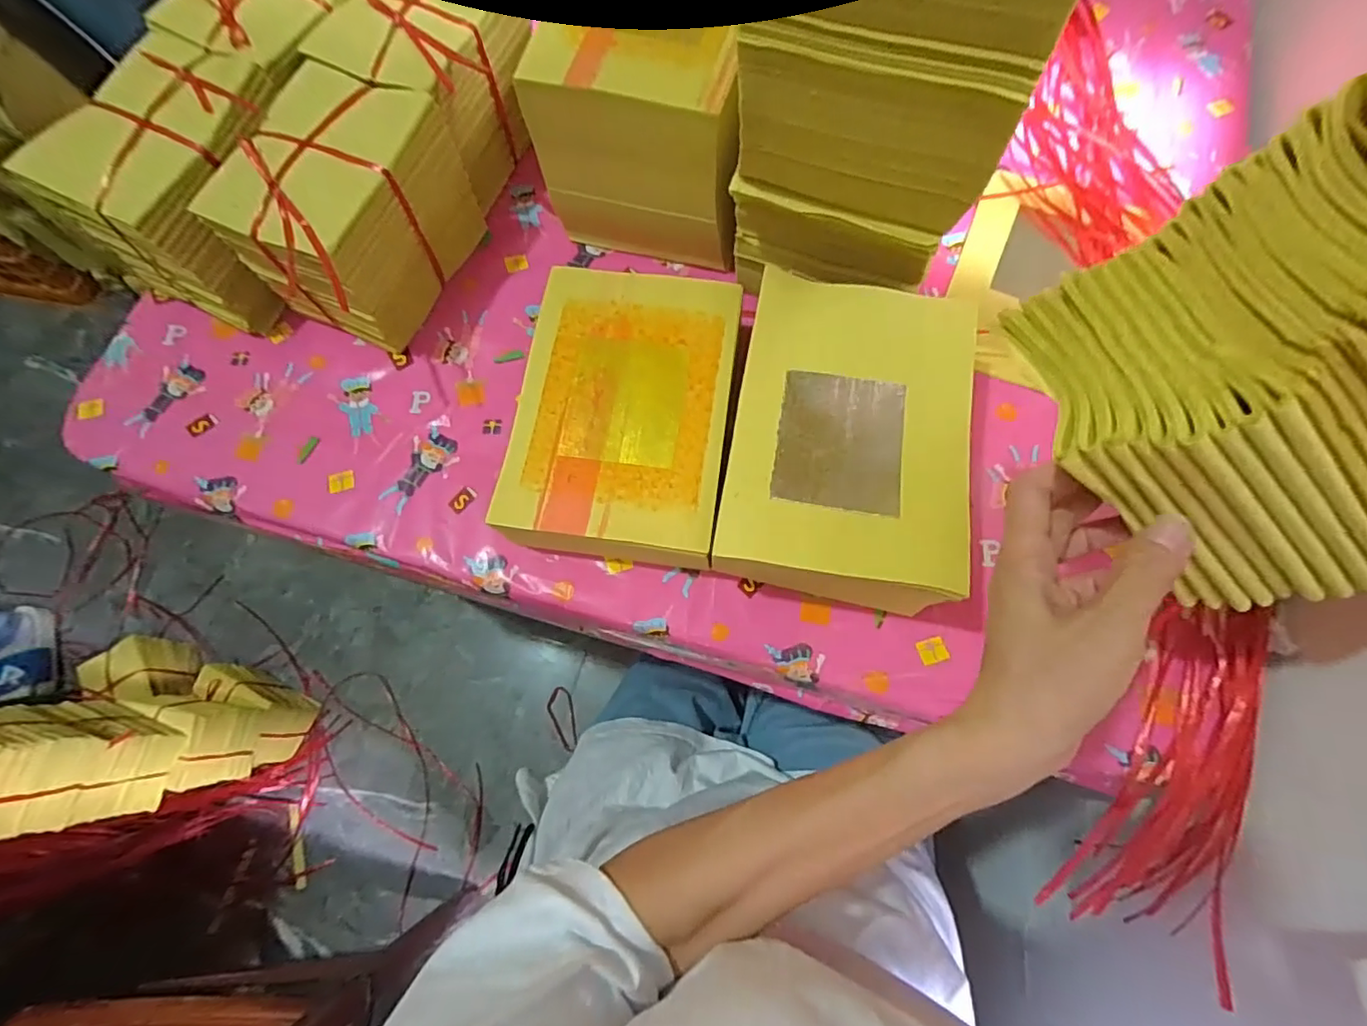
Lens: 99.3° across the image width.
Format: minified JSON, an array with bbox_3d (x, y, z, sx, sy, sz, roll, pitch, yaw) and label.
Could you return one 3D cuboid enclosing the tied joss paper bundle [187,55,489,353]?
[{"bbox_3d":[-0.270,-0.248,0.492,0.135,0.131,0.170,23,74,9],"label":"tied joss paper bundle"}]

